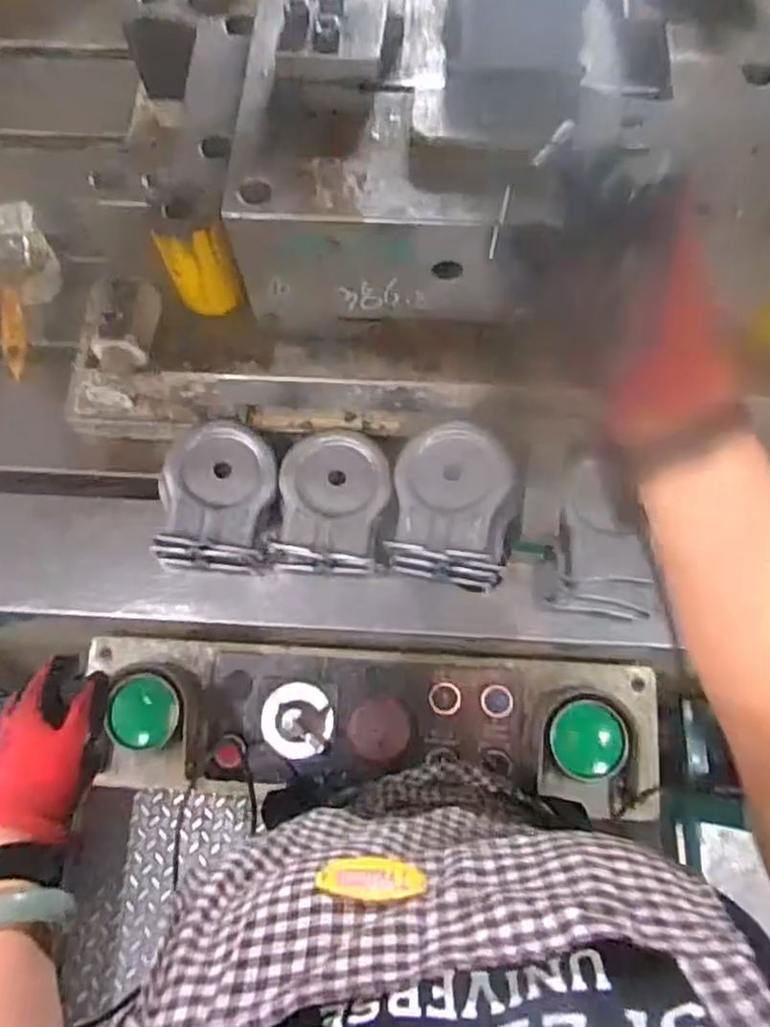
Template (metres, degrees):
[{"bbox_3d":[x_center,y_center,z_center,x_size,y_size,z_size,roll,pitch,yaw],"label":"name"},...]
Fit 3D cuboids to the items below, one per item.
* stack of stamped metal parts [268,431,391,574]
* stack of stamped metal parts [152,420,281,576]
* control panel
[{"bbox_3d":[-0.046,-0.010,0.649,0.101,0.056,0.122,7,70,3],"label":"stack of stamped metal parts"},{"bbox_3d":[-0.156,-0.014,0.666,0.101,0.070,0.133,3,70,2],"label":"stack of stamped metal parts"},{"bbox_3d":[-0.011,0.200,0.671,0.531,0.088,0.133,3,70,2],"label":"control panel"}]

